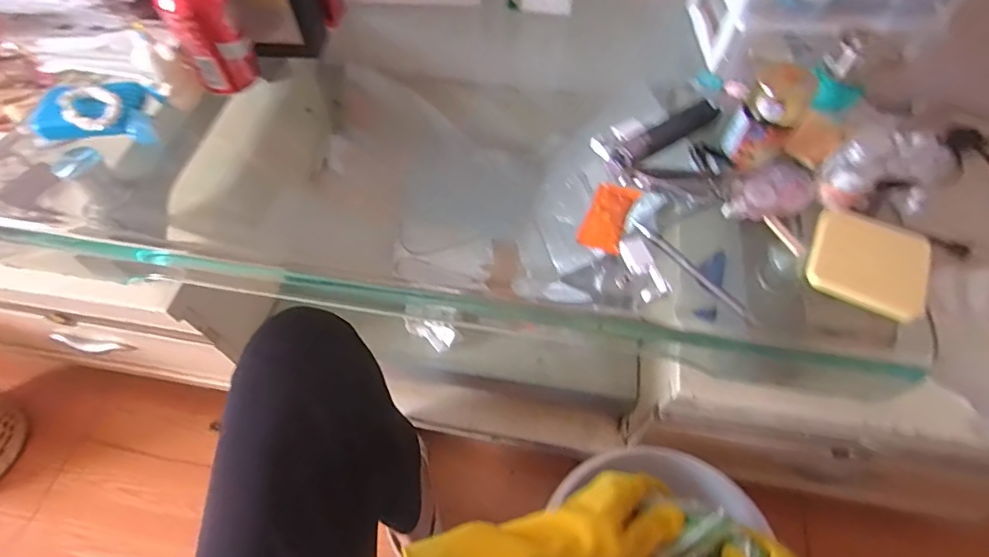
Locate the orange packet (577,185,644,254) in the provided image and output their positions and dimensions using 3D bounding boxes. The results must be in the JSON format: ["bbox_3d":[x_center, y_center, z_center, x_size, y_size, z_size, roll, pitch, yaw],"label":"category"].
[{"bbox_3d":[0.104,-0.057,0.467,0.038,0.013,0.074,22,61,13],"label":"orange packet"}]

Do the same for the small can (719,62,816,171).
[{"bbox_3d":[0.243,-0.142,0.459,0.049,0.079,0.046,0,58,0],"label":"small can"}]

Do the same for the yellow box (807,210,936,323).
[{"bbox_3d":[0.316,-0.014,0.434,0.087,0.013,0.093,25,62,15],"label":"yellow box"}]

